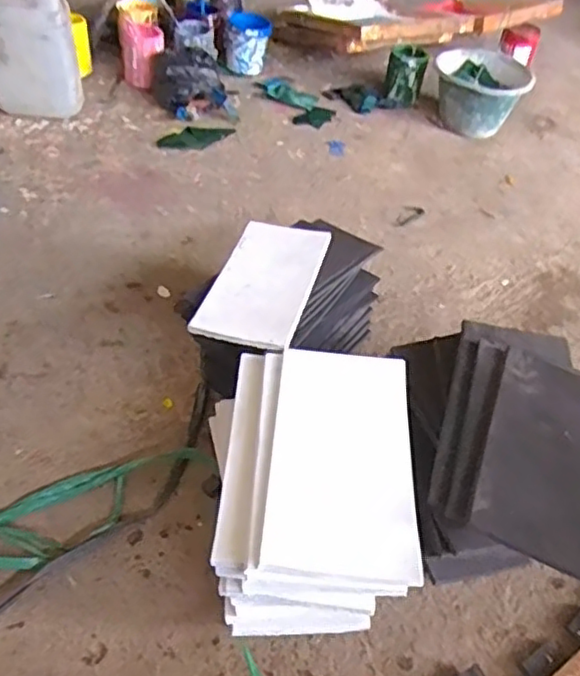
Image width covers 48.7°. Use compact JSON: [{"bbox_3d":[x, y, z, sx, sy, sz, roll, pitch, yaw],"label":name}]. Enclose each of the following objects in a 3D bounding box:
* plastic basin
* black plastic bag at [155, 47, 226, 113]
[{"bbox_3d":[0.514,-0.662,1.735,0.229,0.146,0.229,4,46,-4],"label":"plastic basin"},{"bbox_3d":[-0.261,-0.661,1.655,0.177,0.120,0.156,-5,48,-12],"label":"black plastic bag"}]

